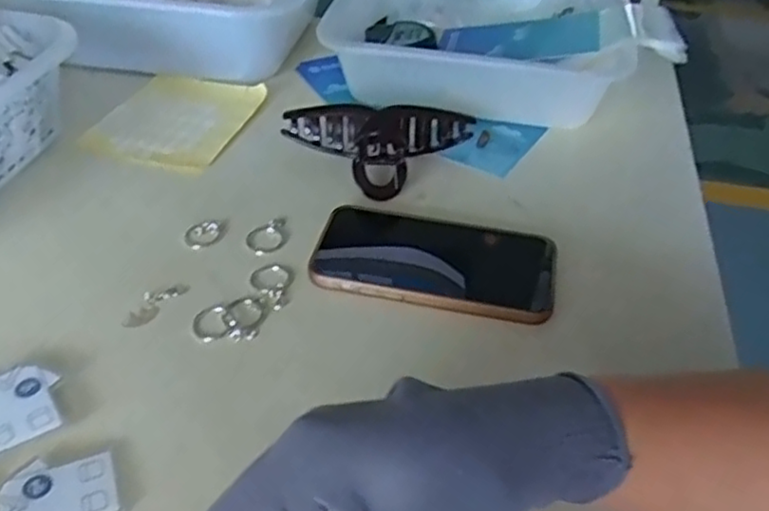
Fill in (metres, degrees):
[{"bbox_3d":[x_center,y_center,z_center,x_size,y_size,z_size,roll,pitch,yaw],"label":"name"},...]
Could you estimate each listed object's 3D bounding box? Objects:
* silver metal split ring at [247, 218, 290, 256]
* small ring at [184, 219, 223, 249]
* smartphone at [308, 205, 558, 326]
[{"bbox_3d":[-0.077,-0.014,0.462,0.027,0.004,0.030,-7,41,-11],"label":"silver metal split ring"},{"bbox_3d":[-0.119,-0.015,0.461,0.020,0.006,0.025,20,43,19],"label":"small ring"},{"bbox_3d":[0.032,0.004,0.439,0.149,0.013,0.080,8,40,6],"label":"smartphone"}]

